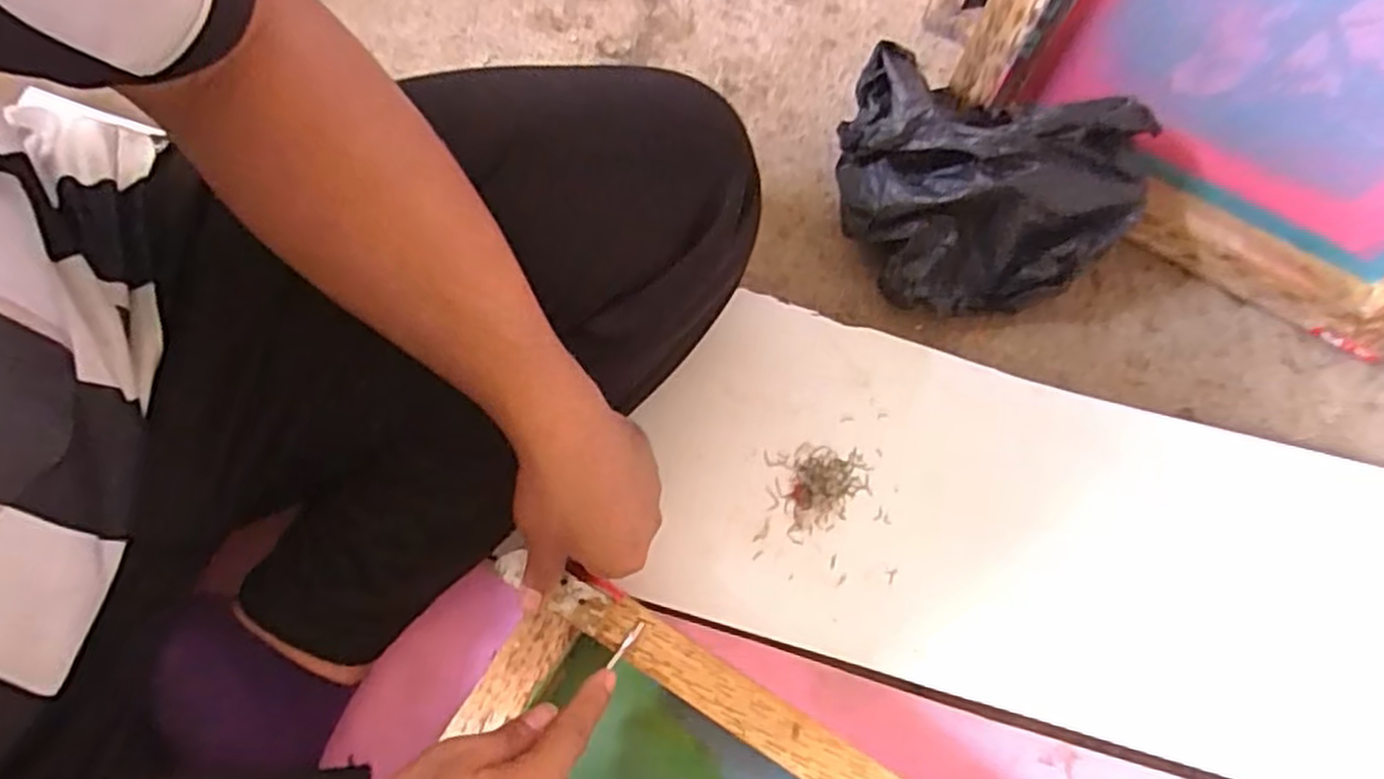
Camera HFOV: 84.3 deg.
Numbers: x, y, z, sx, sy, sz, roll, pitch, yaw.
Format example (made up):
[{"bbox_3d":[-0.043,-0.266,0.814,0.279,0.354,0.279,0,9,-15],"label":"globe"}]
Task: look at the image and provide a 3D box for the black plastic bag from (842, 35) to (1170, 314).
[{"bbox_3d":[0.198,-0.136,0.542,0.202,0.125,0.128,19,74,5],"label":"black plastic bag"}]

